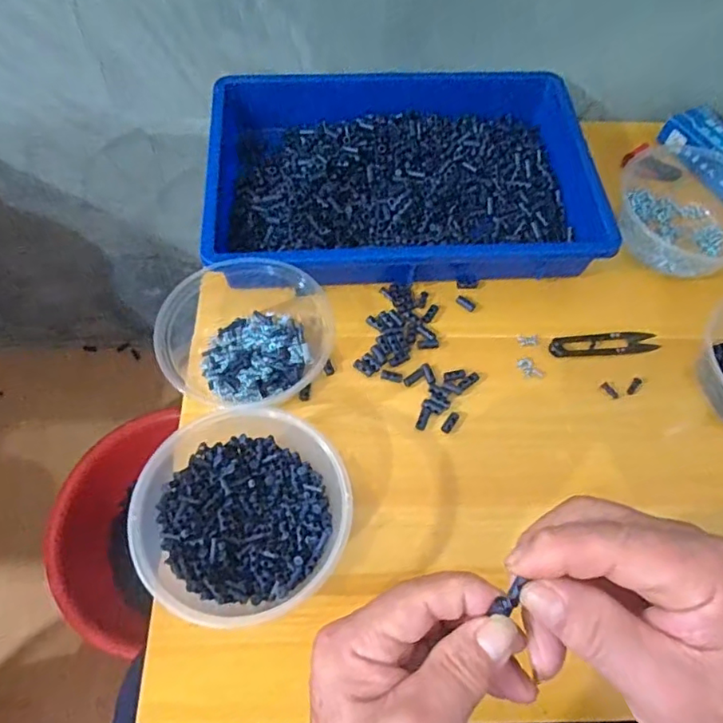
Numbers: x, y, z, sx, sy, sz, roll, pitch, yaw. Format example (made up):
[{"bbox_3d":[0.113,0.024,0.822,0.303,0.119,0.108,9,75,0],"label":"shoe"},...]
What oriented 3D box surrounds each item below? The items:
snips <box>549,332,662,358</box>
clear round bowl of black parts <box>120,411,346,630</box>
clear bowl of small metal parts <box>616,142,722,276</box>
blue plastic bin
[{"bbox_3d":[0.217,-0.014,0.501,0.098,0.006,0.024,-5,62,-6],"label":"snips"},{"bbox_3d":[-0.083,0.108,0.396,0.142,0.058,0.137,2,62,-3],"label":"clear round bowl of black parts"},{"bbox_3d":[0.320,-0.151,0.553,0.152,0.046,0.143,2,62,-3],"label":"clear bowl of small metal parts"},{"bbox_3d":[0.036,-0.193,0.557,0.363,0.062,0.266,-2,62,-5],"label":"blue plastic bin"}]

